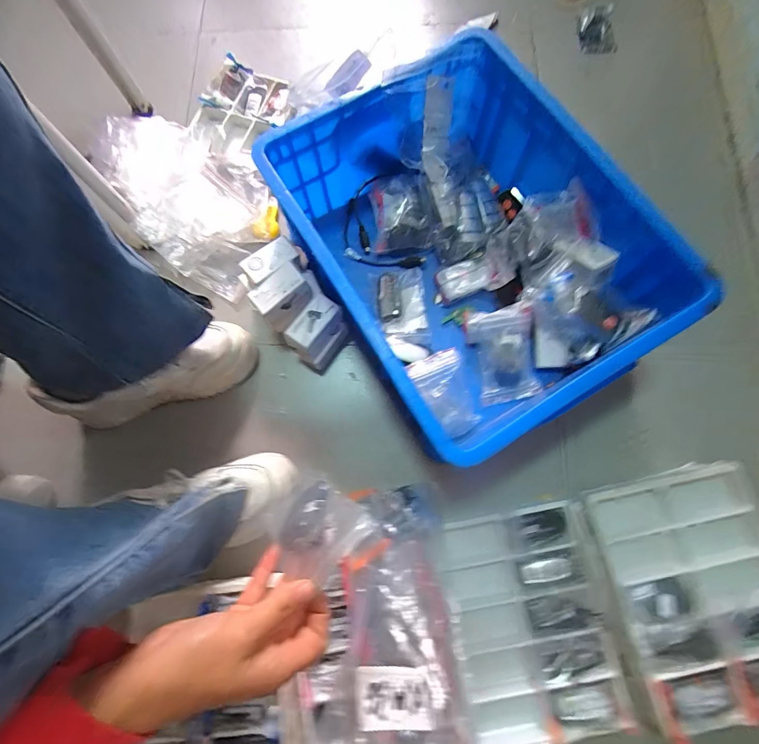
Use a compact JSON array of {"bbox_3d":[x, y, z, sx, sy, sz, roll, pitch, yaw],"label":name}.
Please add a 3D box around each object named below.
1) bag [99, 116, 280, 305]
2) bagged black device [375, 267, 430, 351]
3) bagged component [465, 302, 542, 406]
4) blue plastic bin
[{"bbox_3d":[-0.294,-0.262,0.575,0.304,0.086,0.186,35,80,10],"label":"bag"},{"bbox_3d":[0.032,-0.090,0.541,0.068,0.015,0.117,-6,76,1],"label":"bagged black device"},{"bbox_3d":[0.167,-0.023,0.518,0.077,0.022,0.122,-13,91,14],"label":"bagged component"},{"bbox_3d":[0.098,-0.150,0.484,0.318,0.161,0.427,-32,77,-5],"label":"blue plastic bin"}]

